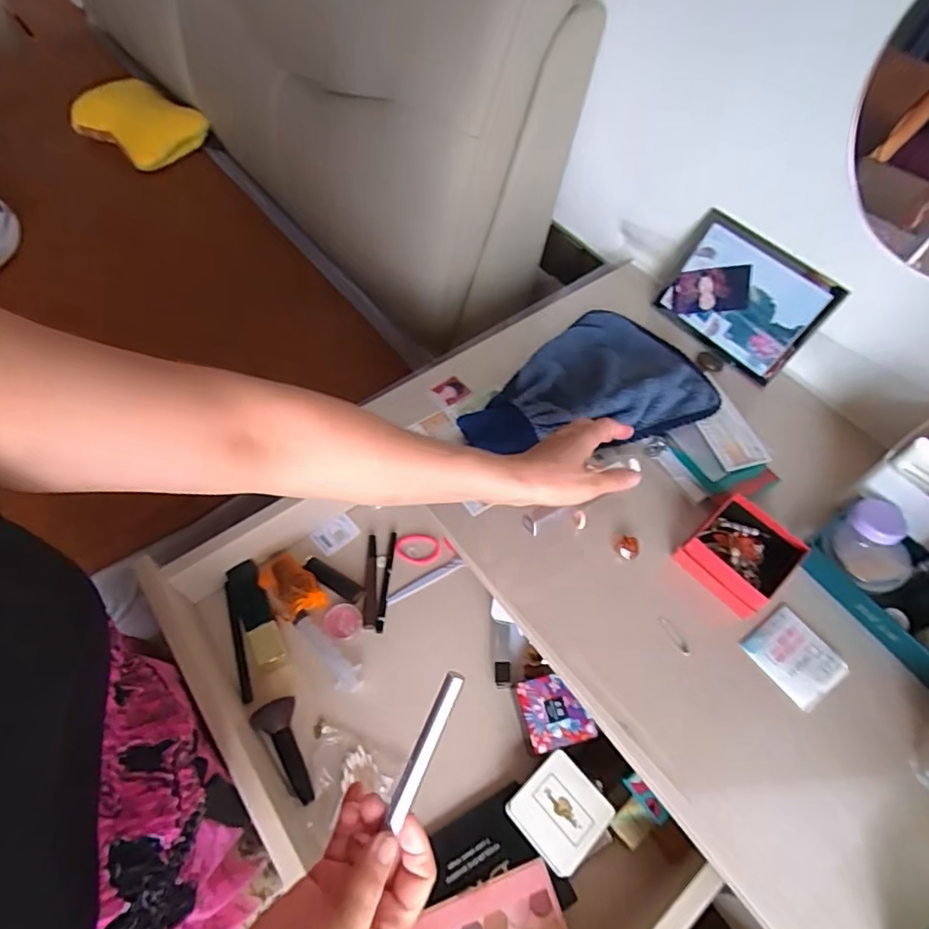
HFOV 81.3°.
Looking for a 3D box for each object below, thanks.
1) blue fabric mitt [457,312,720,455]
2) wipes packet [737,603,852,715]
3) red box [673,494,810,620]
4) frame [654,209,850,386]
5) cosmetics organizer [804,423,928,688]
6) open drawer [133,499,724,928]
[{"bbox_3d":[0.140,-0.097,0.656,0.296,0.043,0.192,-20,62,-16],"label":"blue fabric mitt"},{"bbox_3d":[0.315,0.181,0.514,0.068,0.008,0.075,-30,65,-21],"label":"wipes packet"},{"bbox_3d":[0.277,0.089,0.544,0.090,0.043,0.093,-35,67,-23],"label":"red box"},{"bbox_3d":[0.355,-0.213,0.698,0.018,0.139,0.191,-20,59,-42],"label":"frame"},{"bbox_3d":[0.471,0.084,0.524,0.194,0.105,0.189,-34,66,-22],"label":"cosmetics organizer"},{"bbox_3d":[-0.053,0.251,0.550,0.332,0.112,0.554,-32,66,-22],"label":"open drawer"}]

